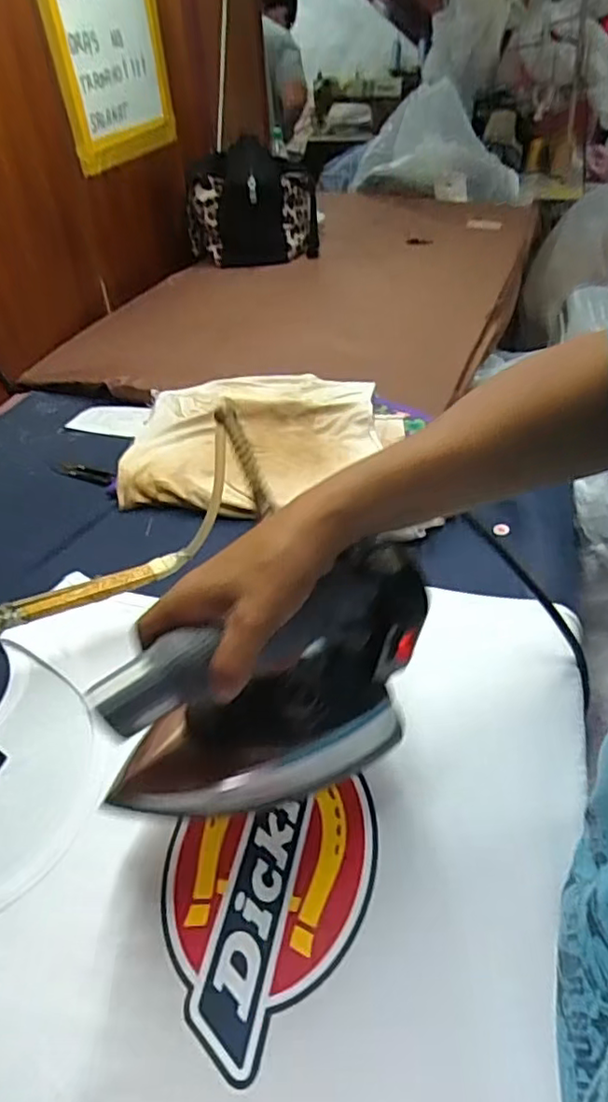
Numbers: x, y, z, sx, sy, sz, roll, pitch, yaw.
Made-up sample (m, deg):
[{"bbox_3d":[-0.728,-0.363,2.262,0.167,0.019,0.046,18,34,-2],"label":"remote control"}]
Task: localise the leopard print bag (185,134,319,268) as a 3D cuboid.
[{"bbox_3d":[-0.107,-0.703,1.287,0.268,0.216,0.206,-1,41,1],"label":"leopard print bag"}]

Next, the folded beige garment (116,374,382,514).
[{"bbox_3d":[-0.063,-0.128,0.766,0.306,0.047,0.236,-1,52,1],"label":"folded beige garment"}]

